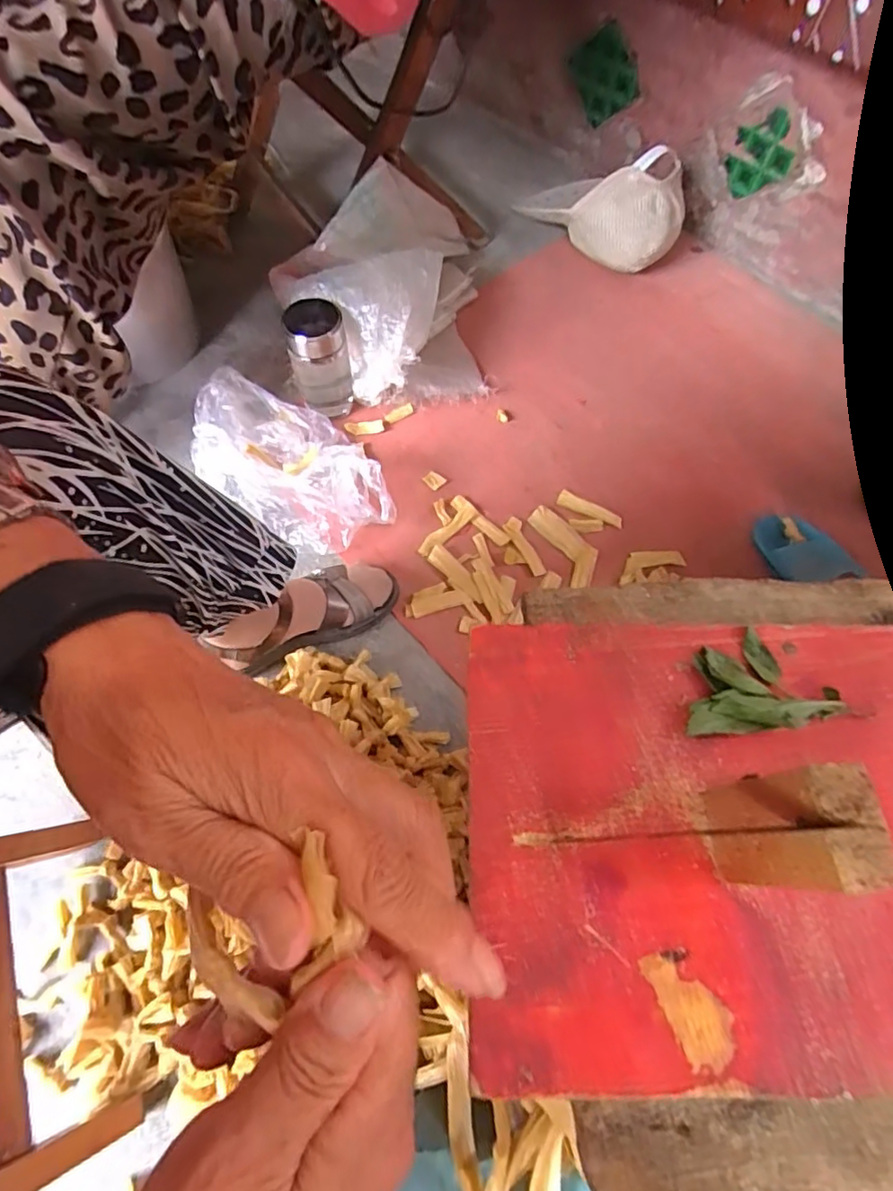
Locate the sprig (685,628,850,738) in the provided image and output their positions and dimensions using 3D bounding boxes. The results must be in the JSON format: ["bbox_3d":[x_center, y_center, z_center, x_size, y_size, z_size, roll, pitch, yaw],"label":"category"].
[{"bbox_3d":[0.127,0.036,0.243,0.065,0.019,0.042,-17,68,-8],"label":"sprig"}]

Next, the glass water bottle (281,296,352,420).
[{"bbox_3d":[-0.170,-0.311,0.789,0.079,0.159,0.070,-10,67,-6],"label":"glass water bottle"}]

